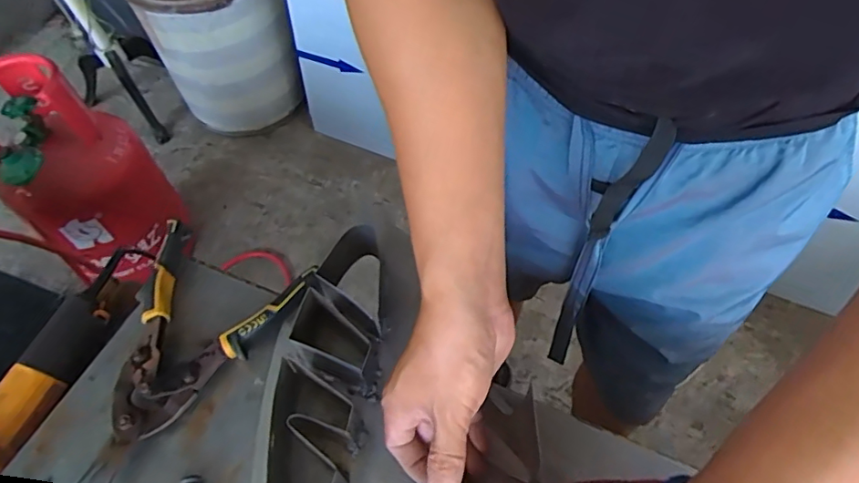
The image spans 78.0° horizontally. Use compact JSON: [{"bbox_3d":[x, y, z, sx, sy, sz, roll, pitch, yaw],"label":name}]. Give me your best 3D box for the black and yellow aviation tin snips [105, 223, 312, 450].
[{"bbox_3d":[-0.209,0.083,0.464,0.152,0.035,0.181,17,58,13],"label":"black and yellow aviation tin snips"}]

